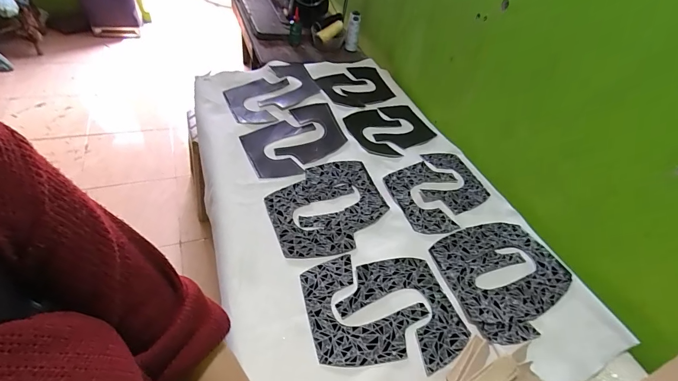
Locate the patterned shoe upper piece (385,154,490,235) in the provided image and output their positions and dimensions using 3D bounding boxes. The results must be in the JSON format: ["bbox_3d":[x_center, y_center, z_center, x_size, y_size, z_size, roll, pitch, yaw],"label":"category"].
[{"bbox_3d":[0.224,-0.007,0.757,0.266,0.011,0.176,-30,63,-34],"label":"patterned shoe upper piece"}]

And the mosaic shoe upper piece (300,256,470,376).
[{"bbox_3d":[0.069,0.193,0.550,0.232,0.010,0.197,-10,51,-12],"label":"mosaic shoe upper piece"}]

